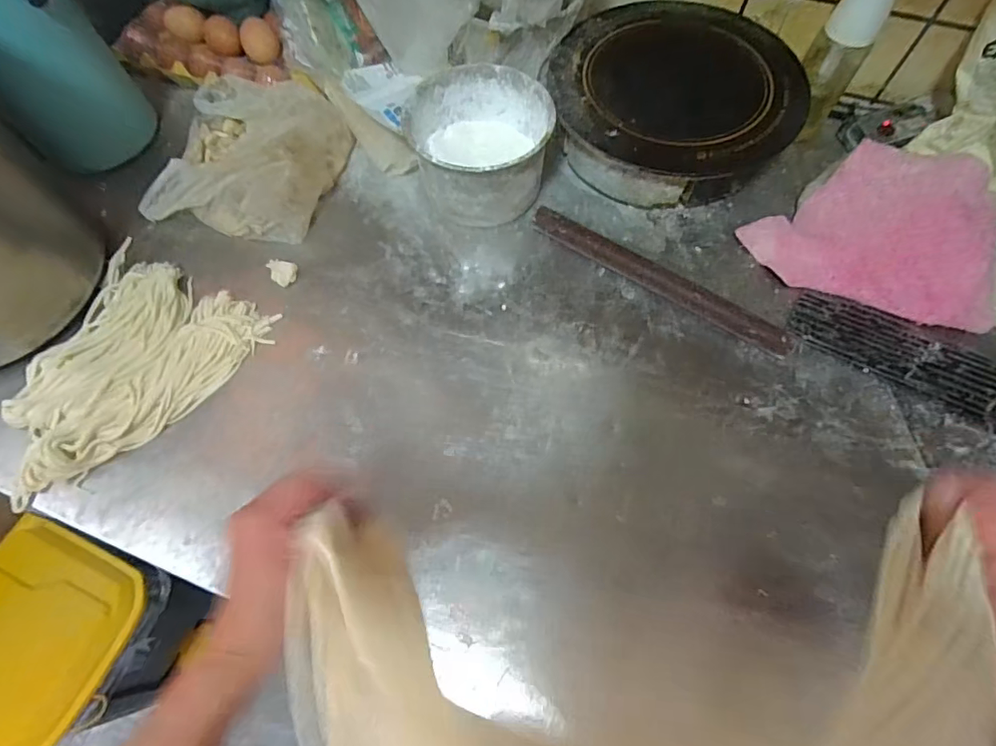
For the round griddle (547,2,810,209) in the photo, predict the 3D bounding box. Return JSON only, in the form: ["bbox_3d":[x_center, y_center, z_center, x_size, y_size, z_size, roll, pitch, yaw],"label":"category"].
[{"bbox_3d":[0.197,-0.313,0.600,0.262,0.098,0.257,-1,64,2],"label":"round griddle"}]

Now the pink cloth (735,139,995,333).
[{"bbox_3d":[0.378,-0.141,0.529,0.213,0.028,0.173,5,86,22],"label":"pink cloth"}]

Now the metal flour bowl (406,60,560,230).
[{"bbox_3d":[-0.017,-0.246,0.570,0.150,0.097,0.151,6,65,5],"label":"metal flour bowl"}]

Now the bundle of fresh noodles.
[{"bbox_3d":[-0.389,-0.021,0.524,0.204,0.031,0.255,40,72,19],"label":"bundle of fresh noodles"}]

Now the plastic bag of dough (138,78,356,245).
[{"bbox_3d":[-0.298,-0.257,0.595,0.206,0.083,0.191,13,66,8],"label":"plastic bag of dough"}]

